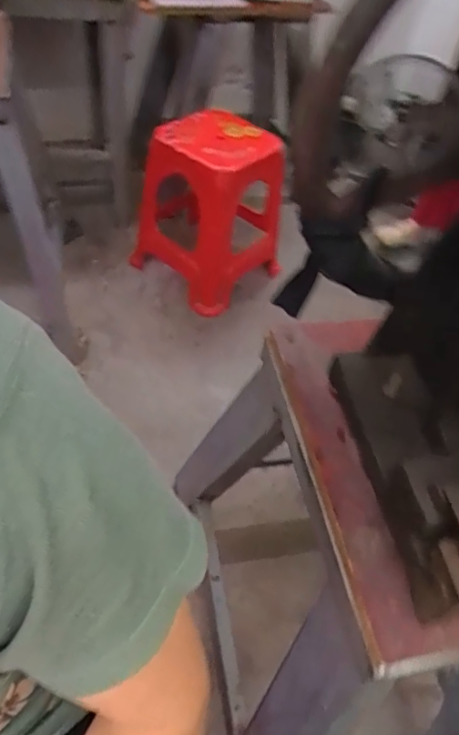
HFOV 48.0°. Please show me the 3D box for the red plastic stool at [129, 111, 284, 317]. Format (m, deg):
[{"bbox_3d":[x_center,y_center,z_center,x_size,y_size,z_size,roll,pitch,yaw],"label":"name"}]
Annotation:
[{"bbox_3d":[-0.050,-0.494,1.600,0.404,0.482,0.411,37,54,21],"label":"red plastic stool"}]

